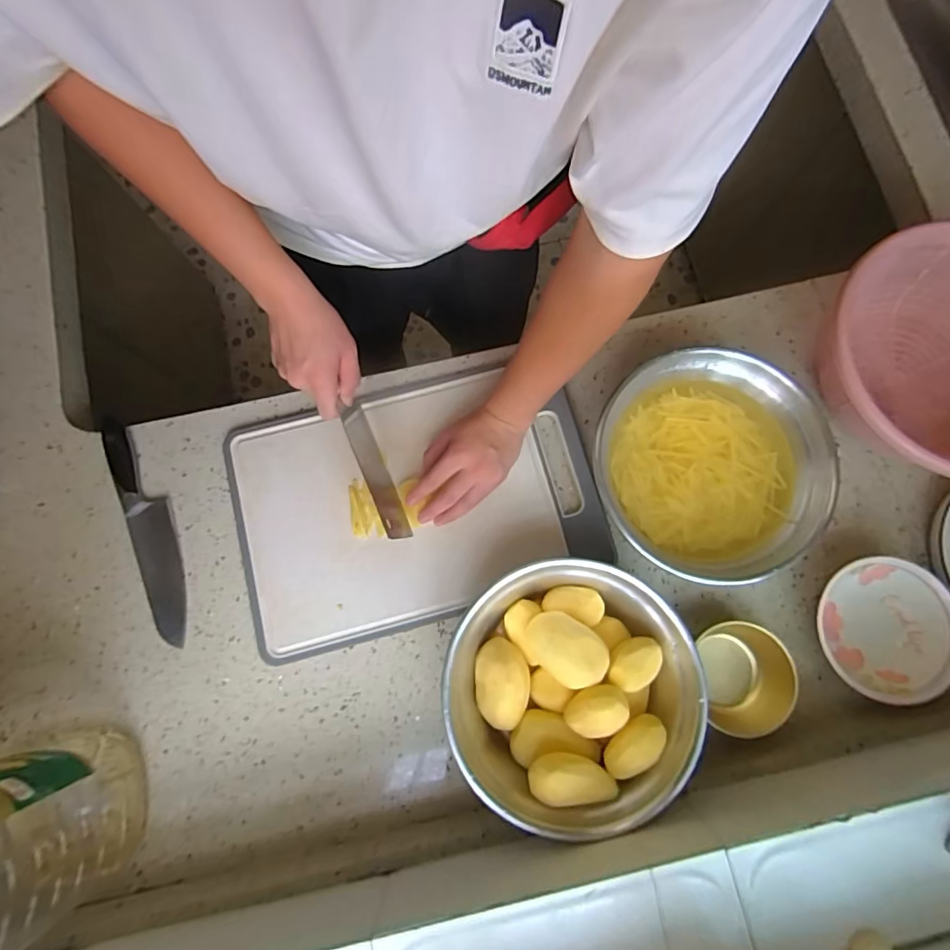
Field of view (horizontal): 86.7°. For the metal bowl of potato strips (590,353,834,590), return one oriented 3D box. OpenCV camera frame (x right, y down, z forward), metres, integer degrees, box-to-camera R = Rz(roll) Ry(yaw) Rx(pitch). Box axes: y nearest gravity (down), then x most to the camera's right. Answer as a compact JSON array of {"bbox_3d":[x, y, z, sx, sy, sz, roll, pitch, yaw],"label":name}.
[{"bbox_3d":[0.258,-0.010,0.572,0.243,0.098,0.216,24,81,5],"label":"metal bowl of potato strips"}]

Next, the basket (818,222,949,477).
[{"bbox_3d":[0.529,-0.134,0.584,0.263,0.119,0.274,0,78,1],"label":"basket"}]

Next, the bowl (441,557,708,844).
[{"bbox_3d":[0.098,0.220,0.530,0.247,0.095,0.240,0,79,0],"label":"bowl"}]

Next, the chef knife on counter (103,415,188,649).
[{"bbox_3d":[-0.392,0.064,0.601,0.052,0.022,0.275,-21,80,-3],"label":"chef knife on counter"}]

